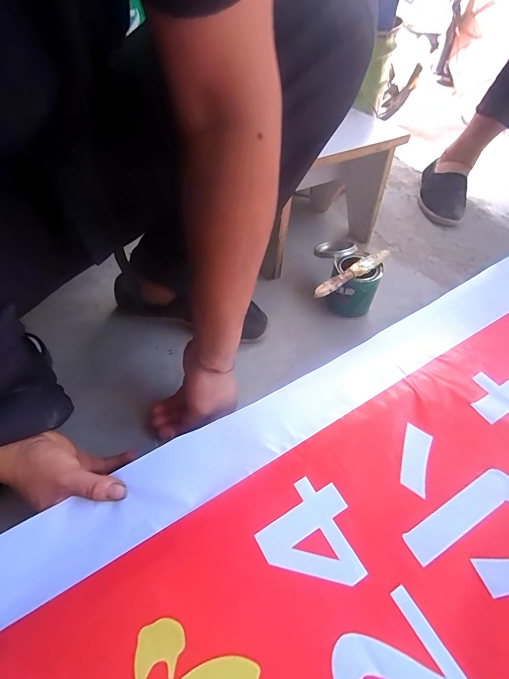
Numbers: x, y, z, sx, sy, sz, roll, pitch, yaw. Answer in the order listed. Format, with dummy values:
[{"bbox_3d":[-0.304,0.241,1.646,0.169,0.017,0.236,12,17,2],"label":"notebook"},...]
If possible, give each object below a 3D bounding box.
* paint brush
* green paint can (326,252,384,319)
[{"bbox_3d":[0.158,-0.107,0.561,0.164,0.017,0.022,-30,57,-25],"label":"paint brush"},{"bbox_3d":[0.171,-0.089,0.607,0.083,0.093,0.099,9,50,5],"label":"green paint can"}]

